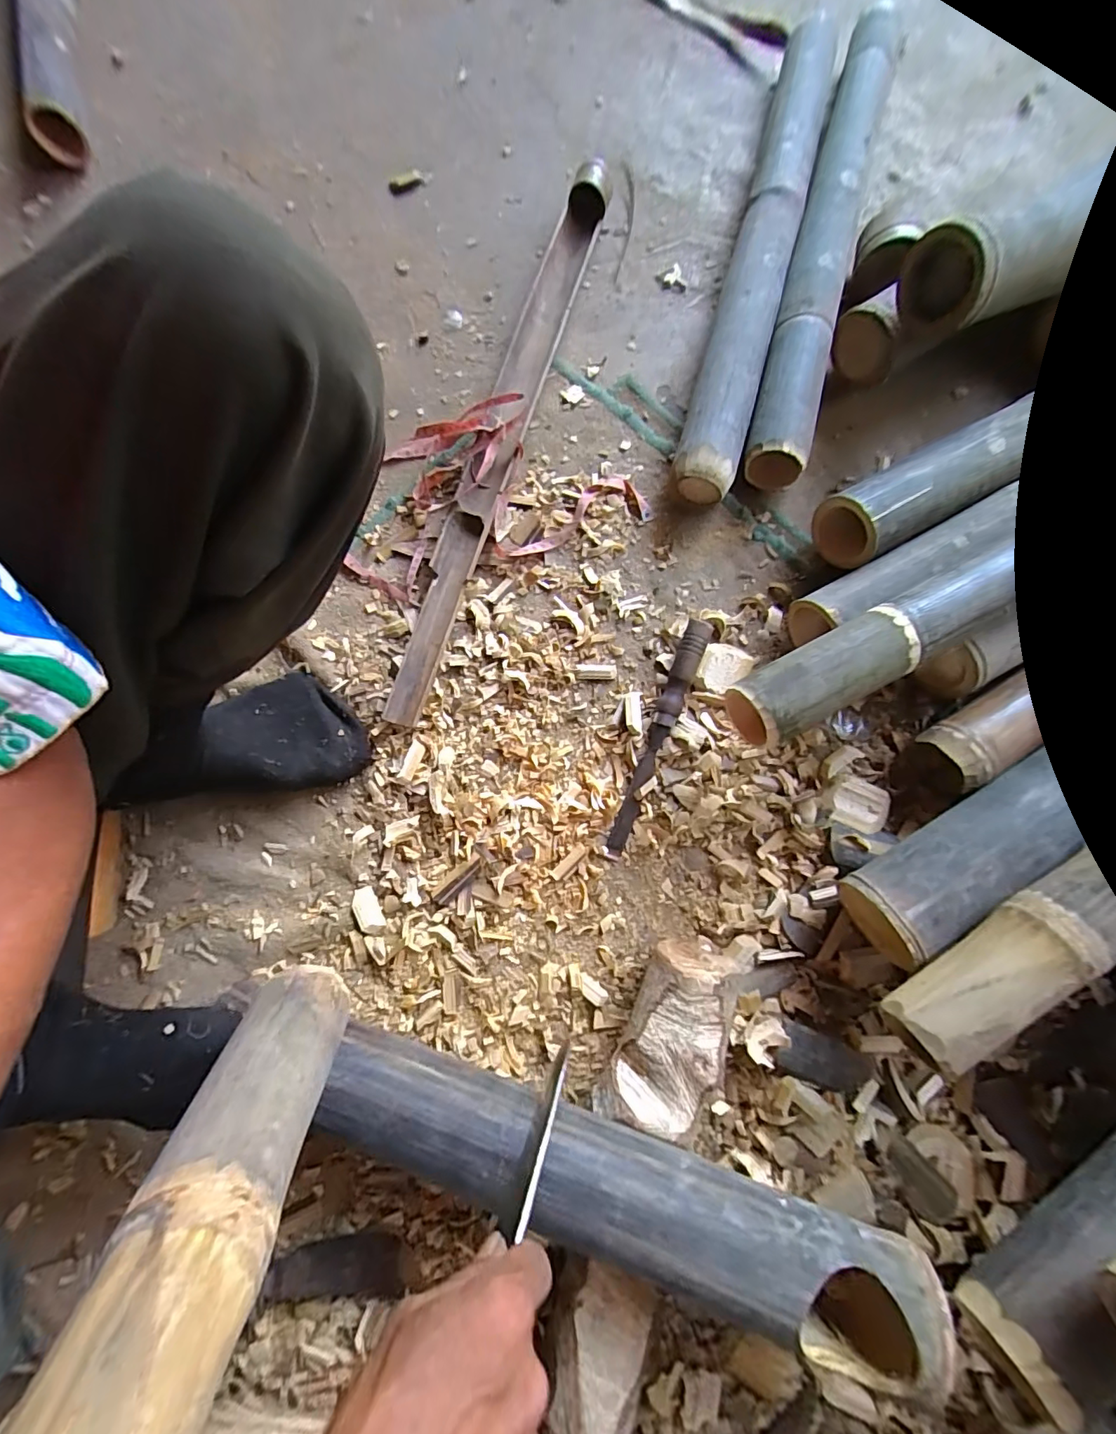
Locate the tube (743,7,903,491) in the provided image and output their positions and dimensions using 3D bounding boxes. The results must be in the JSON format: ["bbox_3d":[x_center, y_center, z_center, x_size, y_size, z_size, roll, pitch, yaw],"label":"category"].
[{"bbox_3d":[0.312,-0.562,0.587,0.071,0.063,0.652,17,80,3],"label":"tube"}]

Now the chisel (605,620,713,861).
[{"bbox_3d":[0.095,0.021,0.484,0.022,0.035,0.238,22,80,4],"label":"chisel"}]

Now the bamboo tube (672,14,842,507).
[{"bbox_3d":[0.231,-0.526,0.580,0.065,0.065,0.636,16,80,3],"label":"bamboo tube"}]

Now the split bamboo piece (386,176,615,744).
[{"bbox_3d":[-0.061,-0.309,0.544,0.047,0.044,0.666,17,80,3],"label":"split bamboo piece"}]

